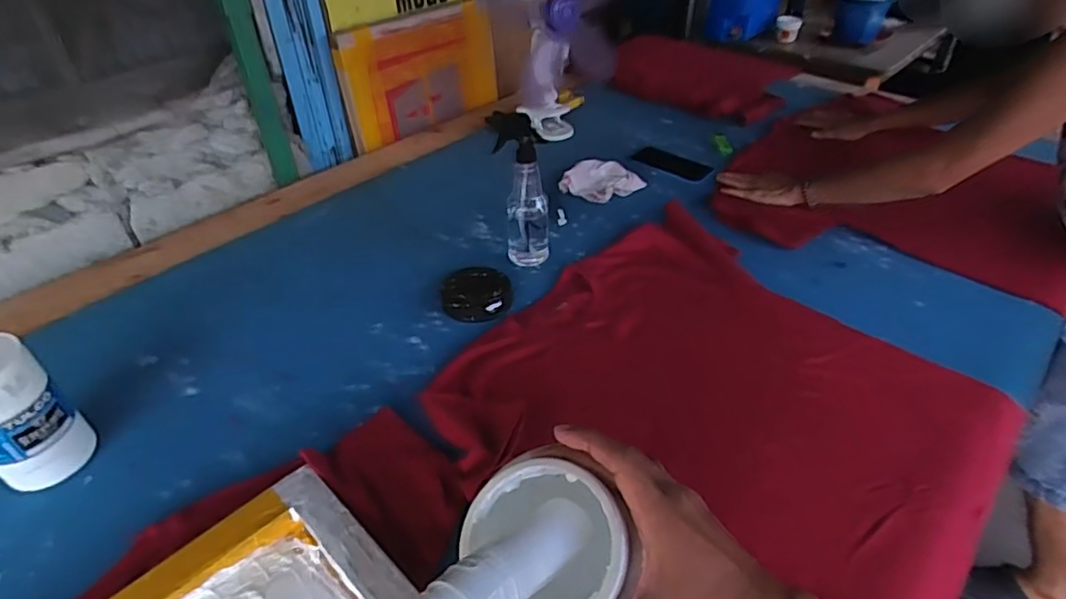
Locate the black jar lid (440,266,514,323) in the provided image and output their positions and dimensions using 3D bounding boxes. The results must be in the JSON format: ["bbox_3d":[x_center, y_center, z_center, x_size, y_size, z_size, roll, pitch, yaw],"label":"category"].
[{"bbox_3d":[-0.087,-0.008,0.927,0.106,0.034,0.094,-7,39,-6],"label":"black jar lid"}]

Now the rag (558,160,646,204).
[{"bbox_3d":[0.135,-0.234,1.192,0.139,0.035,0.121,-32,48,-31],"label":"rag"}]

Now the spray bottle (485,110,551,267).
[{"bbox_3d":[-0.018,-0.180,0.970,0.081,0.226,0.077,-3,39,-2],"label":"spray bottle"}]

